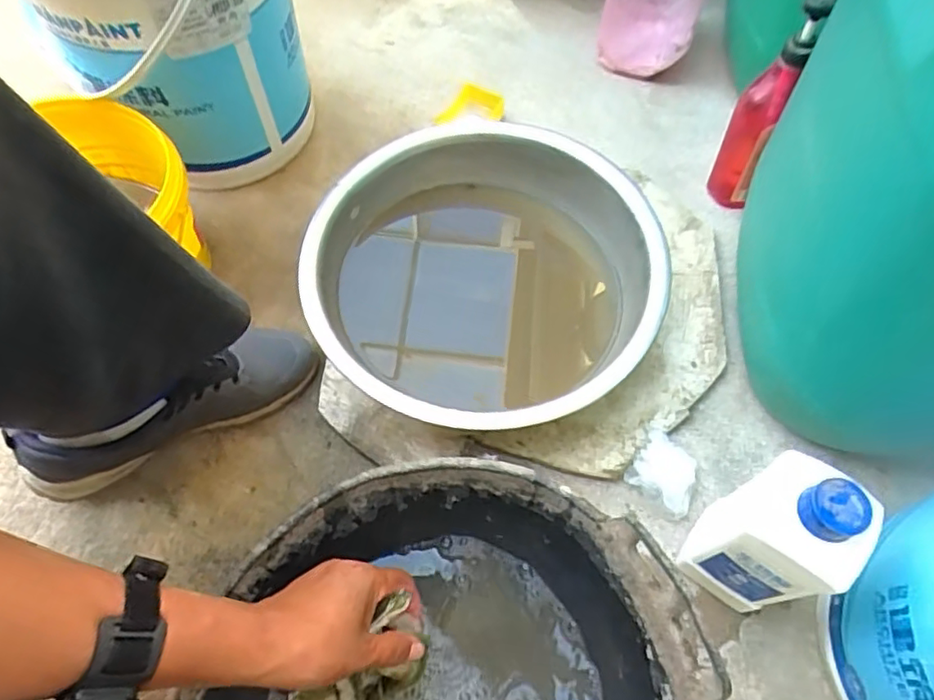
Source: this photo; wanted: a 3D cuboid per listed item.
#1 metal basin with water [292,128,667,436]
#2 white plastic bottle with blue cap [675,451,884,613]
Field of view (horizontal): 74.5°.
[{"bbox_3d":[0.014,-0.080,0.691,0.383,0.133,0.382,1,61,-1],"label":"metal basin with water"},{"bbox_3d":[0.250,0.158,0.507,0.071,0.231,0.073,30,64,14],"label":"white plastic bottle with blue cap"}]

